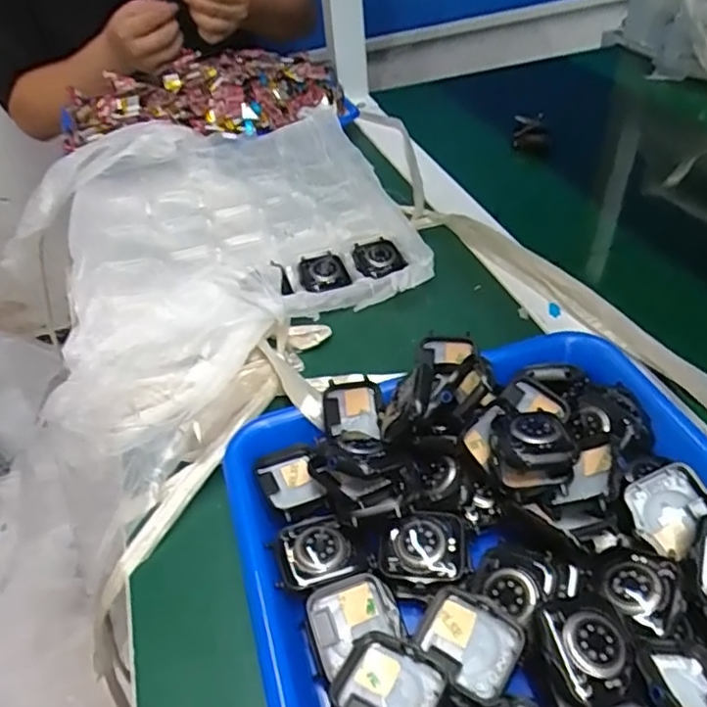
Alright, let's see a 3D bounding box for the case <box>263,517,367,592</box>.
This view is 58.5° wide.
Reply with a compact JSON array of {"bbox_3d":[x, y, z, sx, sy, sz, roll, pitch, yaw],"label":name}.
[{"bbox_3d":[-0.019,0.098,0.313,0.042,0.006,0.036,-18,42,-12],"label":"case"}]

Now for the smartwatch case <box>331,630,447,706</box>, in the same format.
[{"bbox_3d":[0.016,0.138,0.262,0.042,0.009,0.035,15,44,29],"label":"smartwatch case"}]

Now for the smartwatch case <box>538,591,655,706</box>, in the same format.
[{"bbox_3d":[0.096,0.123,0.253,0.036,0.012,0.049,-11,41,-4],"label":"smartwatch case"}]

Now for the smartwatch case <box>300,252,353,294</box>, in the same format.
[{"bbox_3d":[-0.023,-0.062,0.511,0.038,0.015,0.053,-11,41,-3],"label":"smartwatch case"}]

